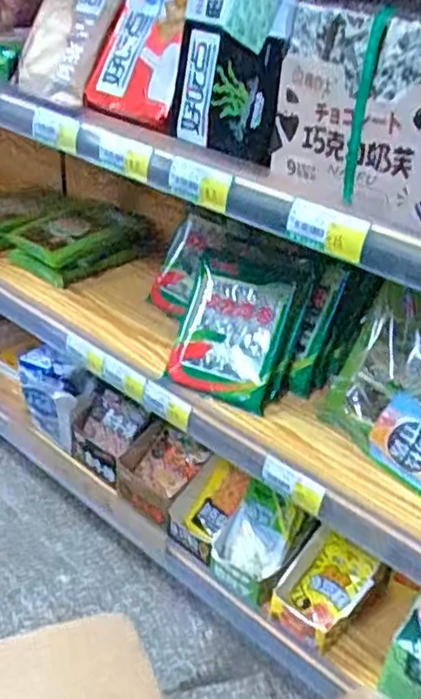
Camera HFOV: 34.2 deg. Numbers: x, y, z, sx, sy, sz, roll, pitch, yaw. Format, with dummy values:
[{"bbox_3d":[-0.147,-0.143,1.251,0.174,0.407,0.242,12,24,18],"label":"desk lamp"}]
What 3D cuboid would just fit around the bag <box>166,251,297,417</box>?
[{"bbox_3d":[0.023,-0.017,0.850,0.124,0.029,0.161,14,78,18],"label":"bag"}]

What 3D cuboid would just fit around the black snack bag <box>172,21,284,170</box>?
[{"bbox_3d":[0.017,-0.255,0.686,0.030,0.114,0.139,-8,31,-39],"label":"black snack bag"}]

